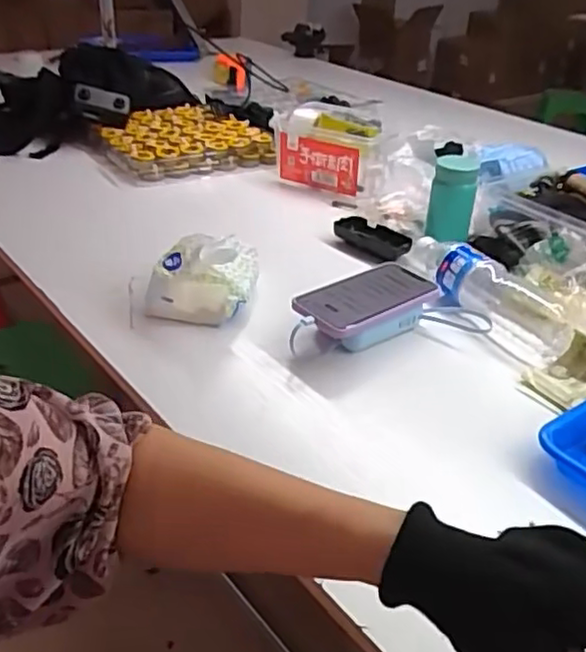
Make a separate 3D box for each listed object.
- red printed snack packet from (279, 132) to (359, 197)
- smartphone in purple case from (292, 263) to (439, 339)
[{"bbox_3d":[0.038,-0.259,1.060,0.132,0.080,0.022,21,39,22],"label":"red printed snack packet"},{"bbox_3d":[0.076,-0.029,0.711,0.157,0.020,0.081,-19,37,-32],"label":"smartphone in purple case"}]

